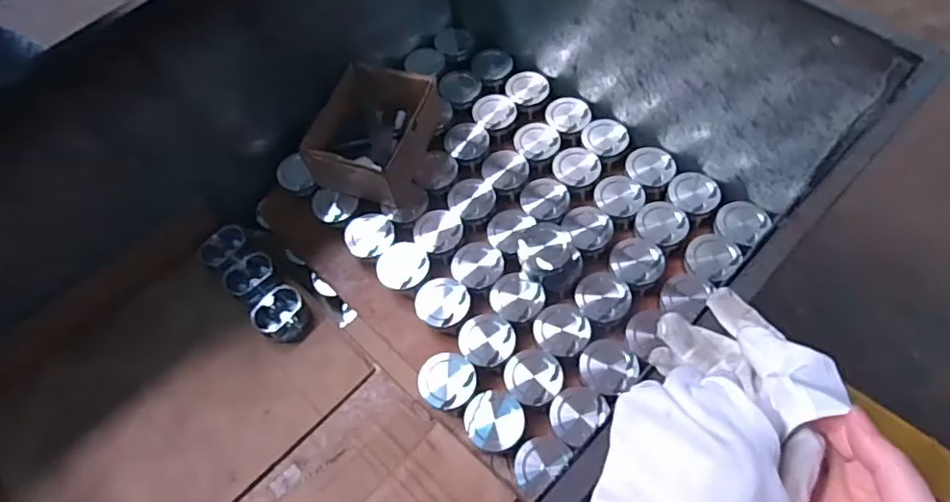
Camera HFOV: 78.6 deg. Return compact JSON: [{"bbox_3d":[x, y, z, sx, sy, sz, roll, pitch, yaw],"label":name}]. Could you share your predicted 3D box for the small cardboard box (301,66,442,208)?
[{"bbox_3d":[-0.163,-0.191,0.936,0.166,0.105,0.200,16,64,11],"label":"small cardboard box"}]

